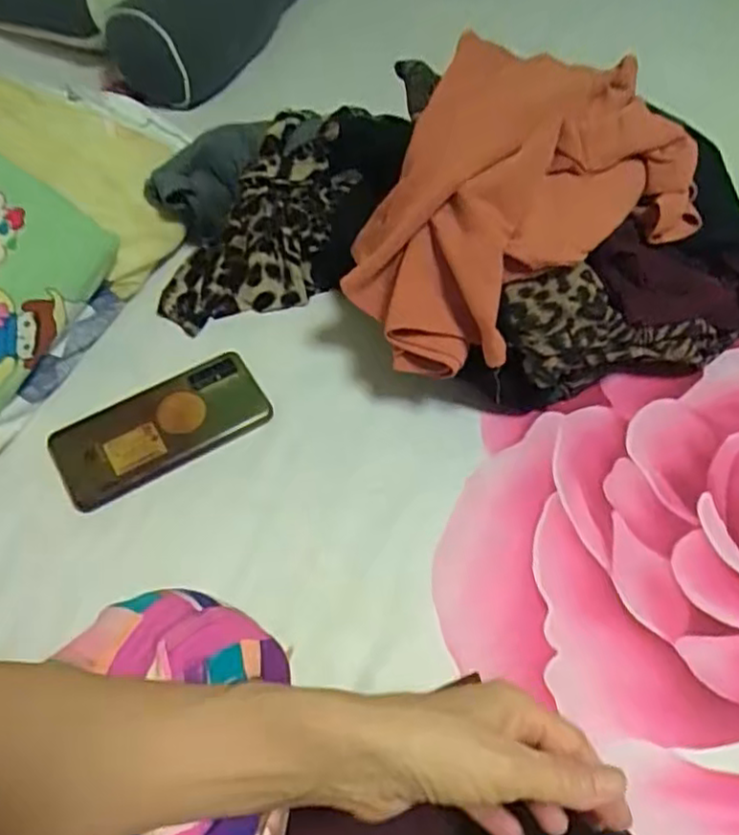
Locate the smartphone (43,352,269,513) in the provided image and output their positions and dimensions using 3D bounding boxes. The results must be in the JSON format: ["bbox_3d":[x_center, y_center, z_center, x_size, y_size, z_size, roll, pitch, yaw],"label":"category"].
[{"bbox_3d":[-0.160,0.007,0.531,0.159,0.014,0.071,-28,70,-17],"label":"smartphone"}]

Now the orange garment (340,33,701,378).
[{"bbox_3d":[0.103,-0.170,0.521,0.273,0.110,0.186,-30,61,-19],"label":"orange garment"}]

